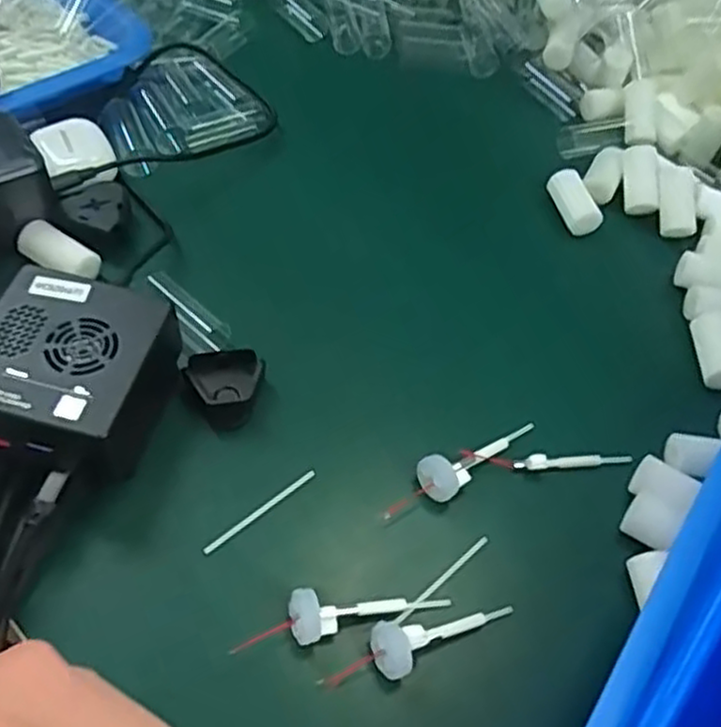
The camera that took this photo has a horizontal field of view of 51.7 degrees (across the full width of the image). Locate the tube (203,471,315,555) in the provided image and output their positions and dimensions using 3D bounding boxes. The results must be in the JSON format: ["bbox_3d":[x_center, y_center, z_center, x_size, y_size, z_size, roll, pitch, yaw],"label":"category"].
[{"bbox_3d":[-0.044,0.066,0.332,0.060,0.005,0.004,-34,65,-27],"label":"tube"}]

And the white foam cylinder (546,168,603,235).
[{"bbox_3d":[0.132,-0.100,0.461,0.021,0.016,0.042,-21,75,-16],"label":"white foam cylinder"}]

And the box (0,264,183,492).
[{"bbox_3d":[-0.128,0.007,0.331,0.075,0.048,0.082,15,55,4],"label":"box"}]

